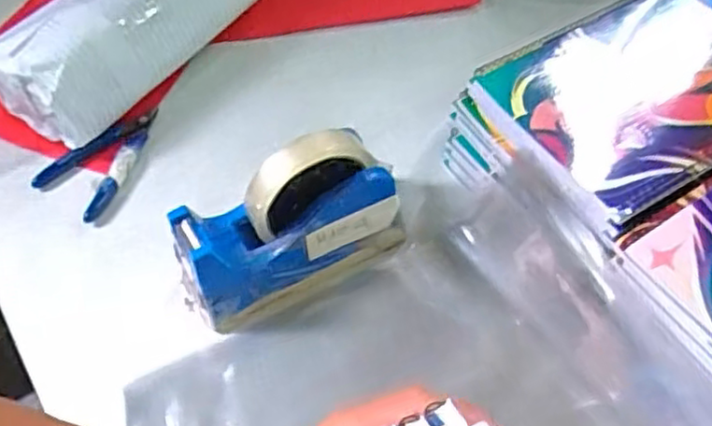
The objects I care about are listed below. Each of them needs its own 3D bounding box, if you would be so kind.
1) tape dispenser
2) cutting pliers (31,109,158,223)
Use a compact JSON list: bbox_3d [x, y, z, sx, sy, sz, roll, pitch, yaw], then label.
[{"bbox_3d":[-0.047,0.007,0.480,0.156,0.117,0.053,-23,57,-14],"label":"tape dispenser"},{"bbox_3d":[-0.212,-0.050,0.593,0.074,0.013,0.112,28,60,21],"label":"cutting pliers"}]

